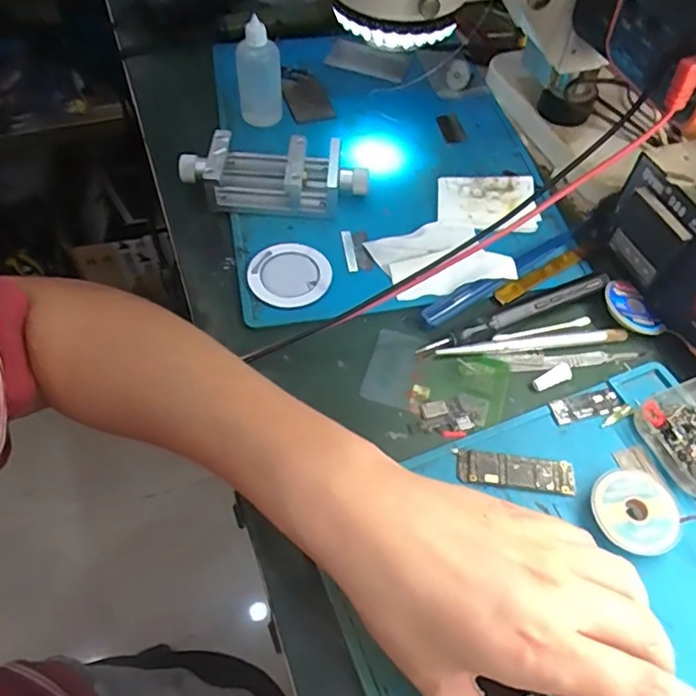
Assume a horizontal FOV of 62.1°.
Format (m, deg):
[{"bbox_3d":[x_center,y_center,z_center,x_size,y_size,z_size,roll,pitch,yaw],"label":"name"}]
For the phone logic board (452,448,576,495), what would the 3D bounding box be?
[{"bbox_3d":[0.094,0.070,0.323,0.065,0.005,0.020,5,56,4],"label":"phone logic board"}]

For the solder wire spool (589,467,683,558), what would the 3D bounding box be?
[{"bbox_3d":[0.151,0.086,0.307,0.042,0.009,0.047,13,57,9],"label":"solder wire spool"}]

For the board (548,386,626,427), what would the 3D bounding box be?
[{"bbox_3d":[0.144,0.034,0.349,0.044,0.004,0.016,-12,56,-8],"label":"board"}]

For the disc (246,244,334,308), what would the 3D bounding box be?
[{"bbox_3d":[-0.040,-0.052,0.402,0.055,0.006,0.052,0,56,0],"label":"disc"}]

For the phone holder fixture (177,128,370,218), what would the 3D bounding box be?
[{"bbox_3d":[-0.055,-0.130,0.438,0.140,0.036,0.053,2,56,2],"label":"phone holder fixture"}]

